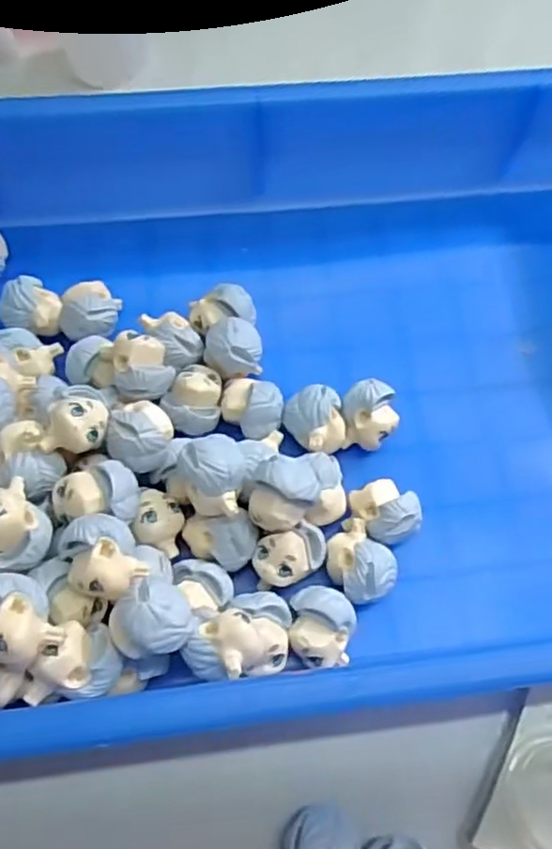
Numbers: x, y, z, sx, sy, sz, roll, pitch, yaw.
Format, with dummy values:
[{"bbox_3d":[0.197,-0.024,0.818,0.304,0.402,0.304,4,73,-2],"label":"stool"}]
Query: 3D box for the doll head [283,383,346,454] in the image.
[{"bbox_3d":[0.016,0.001,0.272,0.023,0.025,0.027,-8,67,-5],"label":"doll head"}]

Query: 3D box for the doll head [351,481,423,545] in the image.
[{"bbox_3d":[0.042,0.034,0.257,0.023,0.025,0.025,1,66,-1],"label":"doll head"}]

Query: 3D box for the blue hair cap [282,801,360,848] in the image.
[{"bbox_3d":[0.015,0.138,0.219,0.024,0.013,0.022,1,66,-1],"label":"blue hair cap"}]

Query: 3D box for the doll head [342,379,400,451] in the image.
[{"bbox_3d":[0.038,-0.001,0.274,0.022,0.026,0.025,10,66,3],"label":"doll head"}]

